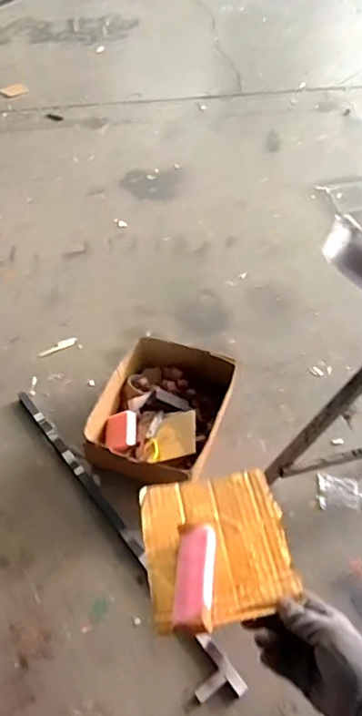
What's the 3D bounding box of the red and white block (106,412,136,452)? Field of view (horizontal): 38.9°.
[{"bbox_3d":[-0.173,0.210,1.492,0.086,0.027,0.118,-1,51,-3],"label":"red and white block"}]

